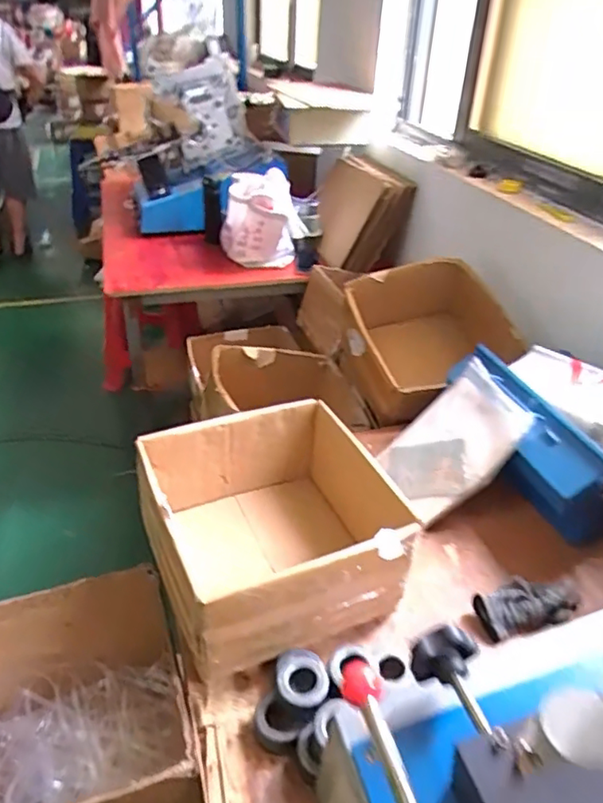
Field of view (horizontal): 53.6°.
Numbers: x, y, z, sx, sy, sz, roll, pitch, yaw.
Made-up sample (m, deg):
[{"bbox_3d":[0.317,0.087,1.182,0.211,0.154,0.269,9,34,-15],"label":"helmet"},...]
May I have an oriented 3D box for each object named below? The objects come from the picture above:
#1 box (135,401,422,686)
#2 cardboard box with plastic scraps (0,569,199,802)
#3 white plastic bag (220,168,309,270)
[{"bbox_3d":[-0.053,0.182,0.883,0.322,0.175,0.334,-13,38,-21],"label":"box"},{"bbox_3d":[-0.313,0.479,0.837,0.285,0.297,0.311,-10,37,-18],"label":"cardboard box with plastic scraps"},{"bbox_3d":[-0.122,-0.529,1.833,0.255,0.280,0.166,-1,35,-5],"label":"white plastic bag"}]

